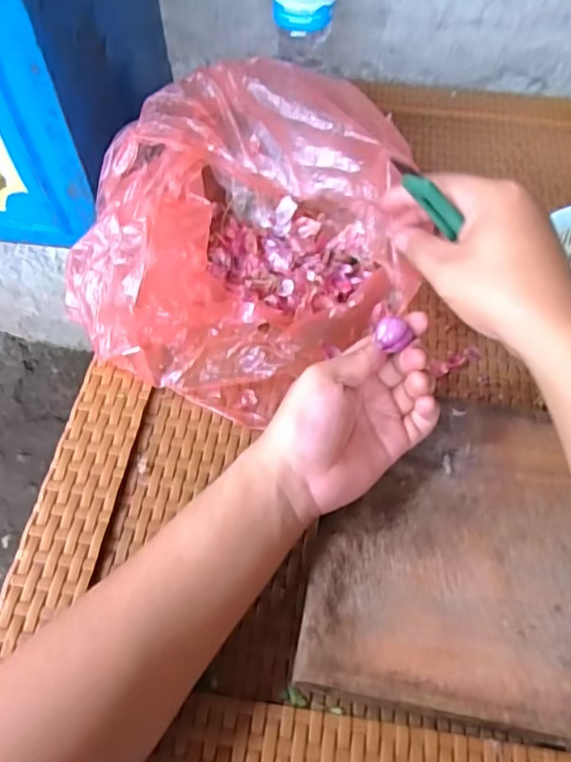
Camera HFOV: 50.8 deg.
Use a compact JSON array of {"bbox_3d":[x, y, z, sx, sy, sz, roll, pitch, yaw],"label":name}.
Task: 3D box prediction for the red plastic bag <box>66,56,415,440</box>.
[{"bbox_3d":[-0.030,-0.134,0.533,0.290,0.133,0.303,24,60,15],"label":"red plastic bag"}]

